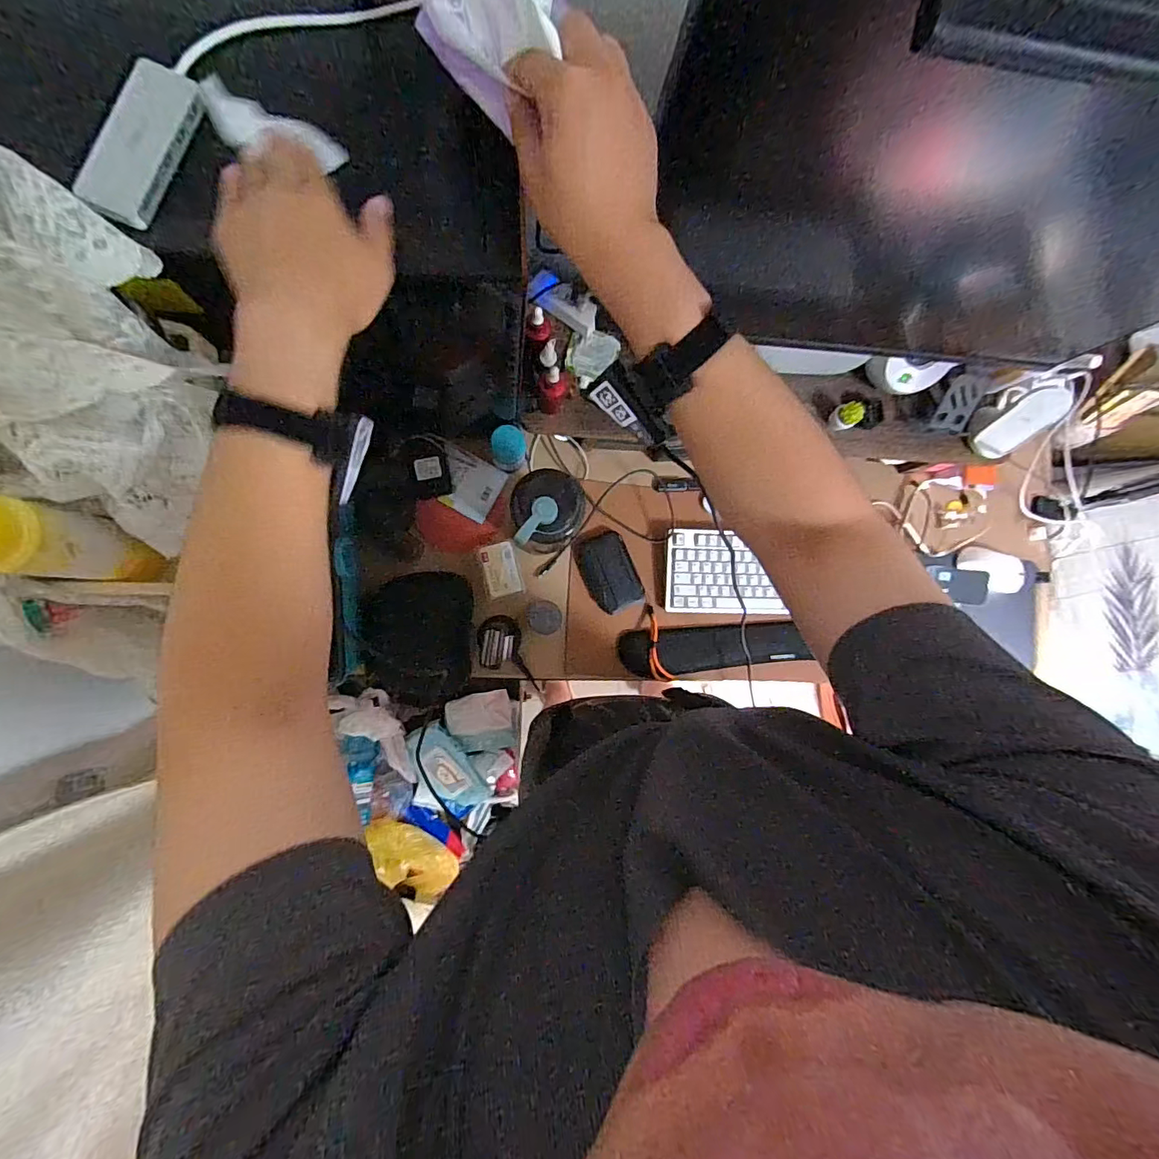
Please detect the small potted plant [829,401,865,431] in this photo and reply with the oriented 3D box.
[{"bbox_3d":[0.390,-0.238,0.723,0.030,0.050,0.031,-30,92,-7],"label":"small potted plant"}]

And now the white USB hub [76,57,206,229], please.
[{"bbox_3d":[-0.302,-0.299,0.341,0.045,0.013,0.110,20,85,-6],"label":"white USB hub"}]

